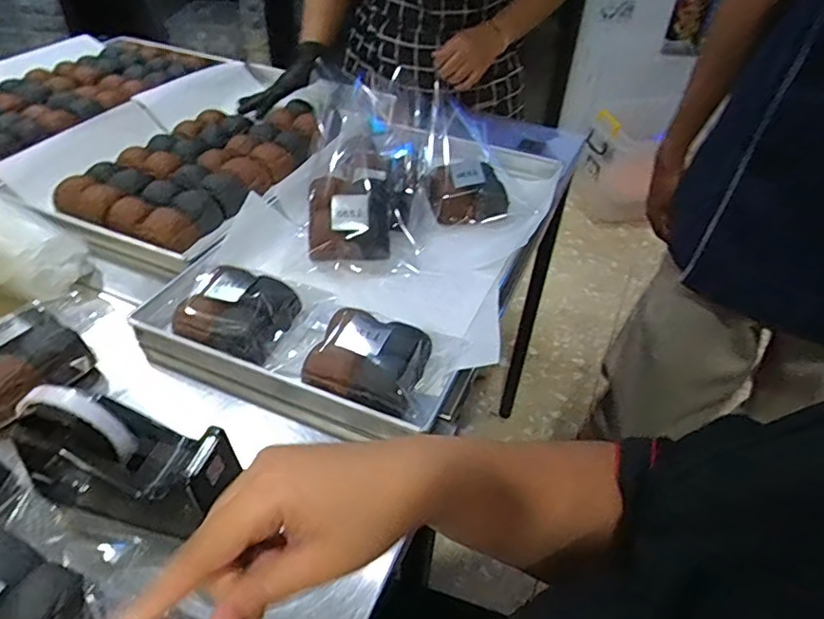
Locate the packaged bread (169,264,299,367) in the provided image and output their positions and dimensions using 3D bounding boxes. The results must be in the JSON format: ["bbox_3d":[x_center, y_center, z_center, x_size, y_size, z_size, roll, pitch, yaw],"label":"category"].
[{"bbox_3d":[-0.176,0.007,0.563,0.114,0.048,0.102,19,44,16],"label":"packaged bread"}]

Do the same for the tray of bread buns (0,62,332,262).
[{"bbox_3d":[-0.297,-0.277,0.856,0.360,0.051,0.549,20,44,17],"label":"tray of bread buns"}]

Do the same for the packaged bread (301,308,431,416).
[{"bbox_3d":[-0.041,0.048,0.531,0.108,0.050,0.104,17,43,14],"label":"packaged bread"}]

